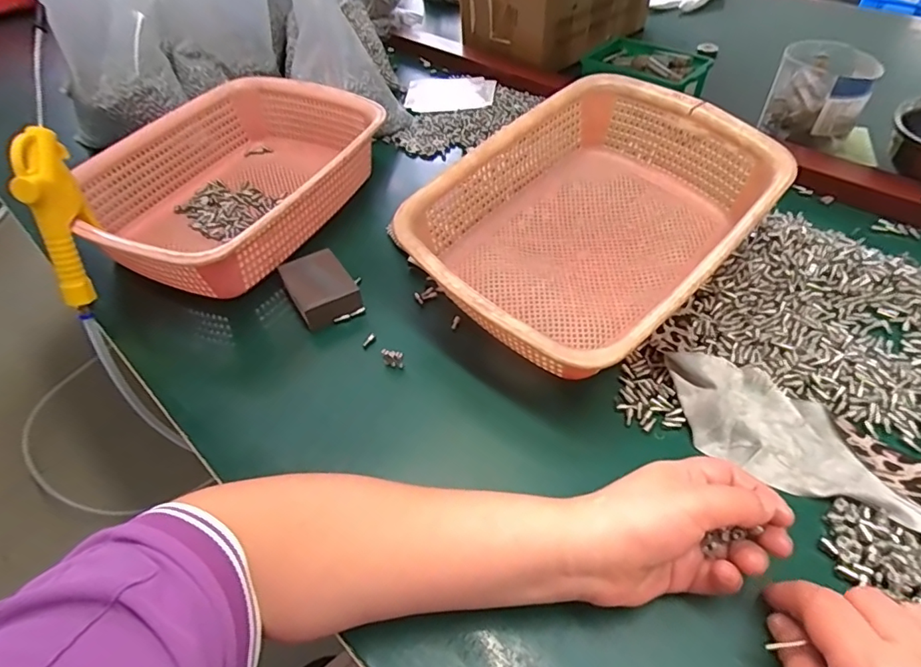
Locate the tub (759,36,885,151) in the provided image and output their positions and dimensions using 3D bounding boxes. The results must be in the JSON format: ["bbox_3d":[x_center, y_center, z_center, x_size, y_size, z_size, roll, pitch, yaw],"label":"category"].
[{"bbox_3d":[0.415,-0.278,0.615,0.095,0.080,0.105,24,54,22],"label":"tub"}]

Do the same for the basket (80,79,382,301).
[{"bbox_3d":[-0.230,-0.154,0.546,0.220,0.078,0.293,21,52,20],"label":"basket"}]

